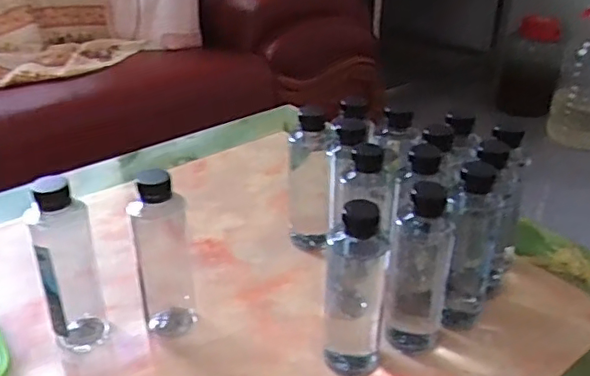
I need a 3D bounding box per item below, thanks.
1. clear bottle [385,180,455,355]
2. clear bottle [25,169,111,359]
[{"bbox_3d":[0.119,0.076,0.573,0.050,0.178,0.044,14,33,23],"label":"clear bottle"},{"bbox_3d":[-0.215,0.075,0.572,0.052,0.175,0.049,-12,33,-20],"label":"clear bottle"}]

